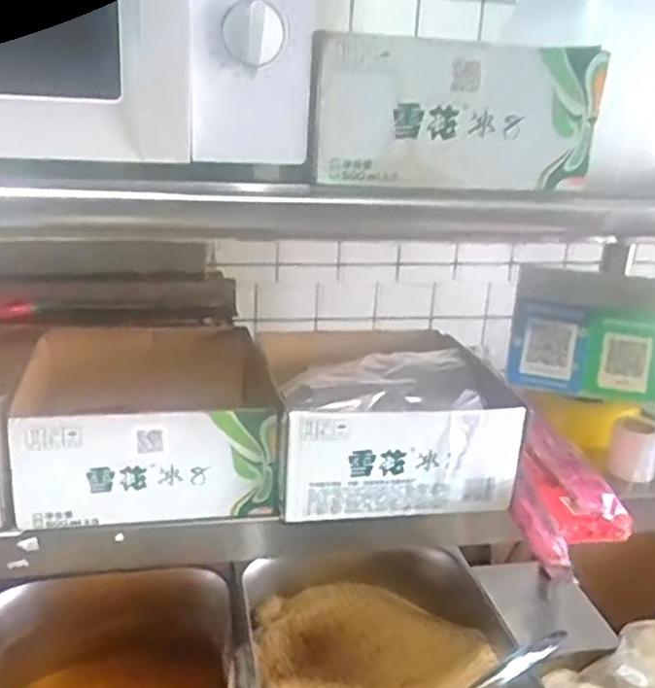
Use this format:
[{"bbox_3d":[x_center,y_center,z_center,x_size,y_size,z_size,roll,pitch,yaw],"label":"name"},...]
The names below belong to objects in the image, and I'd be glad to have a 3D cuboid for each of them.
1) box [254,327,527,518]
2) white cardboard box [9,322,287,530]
[{"bbox_3d":[0.055,0.067,0.702,0.211,0.091,0.222,0,19,-6],"label":"box"},{"bbox_3d":[-0.167,0.068,0.672,0.219,0.096,0.225,-2,20,-13],"label":"white cardboard box"}]

